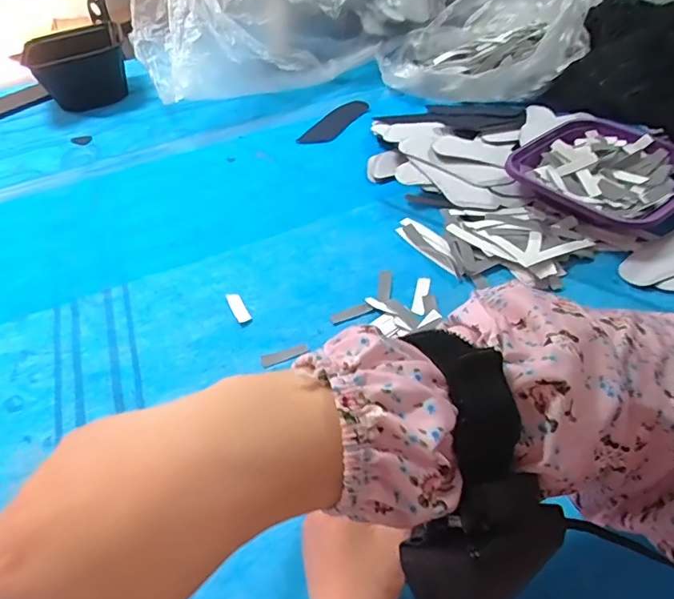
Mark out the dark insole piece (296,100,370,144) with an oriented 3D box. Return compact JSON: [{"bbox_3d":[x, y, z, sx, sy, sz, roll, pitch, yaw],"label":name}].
[{"bbox_3d":[-0.003,-0.265,0.778,0.045,0.006,0.121,32,65,24],"label":"dark insole piece"}]

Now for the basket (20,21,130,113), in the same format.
[{"bbox_3d":[-0.437,-0.395,0.890,0.158,0.099,0.117,-19,49,-11],"label":"basket"}]

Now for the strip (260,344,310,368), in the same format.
[{"bbox_3d":[-0.050,0.054,0.500,0.046,0.005,0.014,-17,49,-11],"label":"strip"}]

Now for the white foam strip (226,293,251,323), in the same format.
[{"bbox_3d":[-0.104,0.007,0.544,0.014,0.004,0.047,-22,50,-15],"label":"white foam strip"}]

